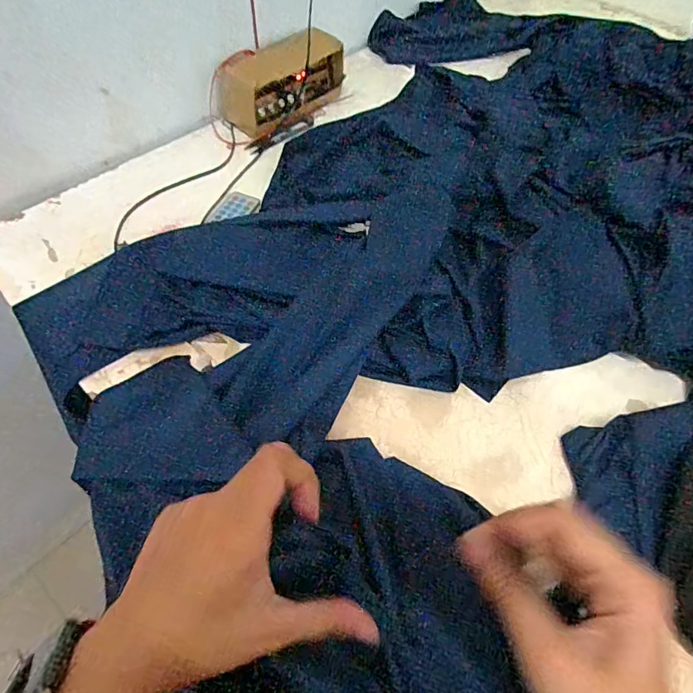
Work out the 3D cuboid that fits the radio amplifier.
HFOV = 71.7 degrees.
[{"bbox_3d":[-0.090,-0.390,0.693,0.071,0.088,0.187,39,63,21],"label":"radio amplifier"}]

